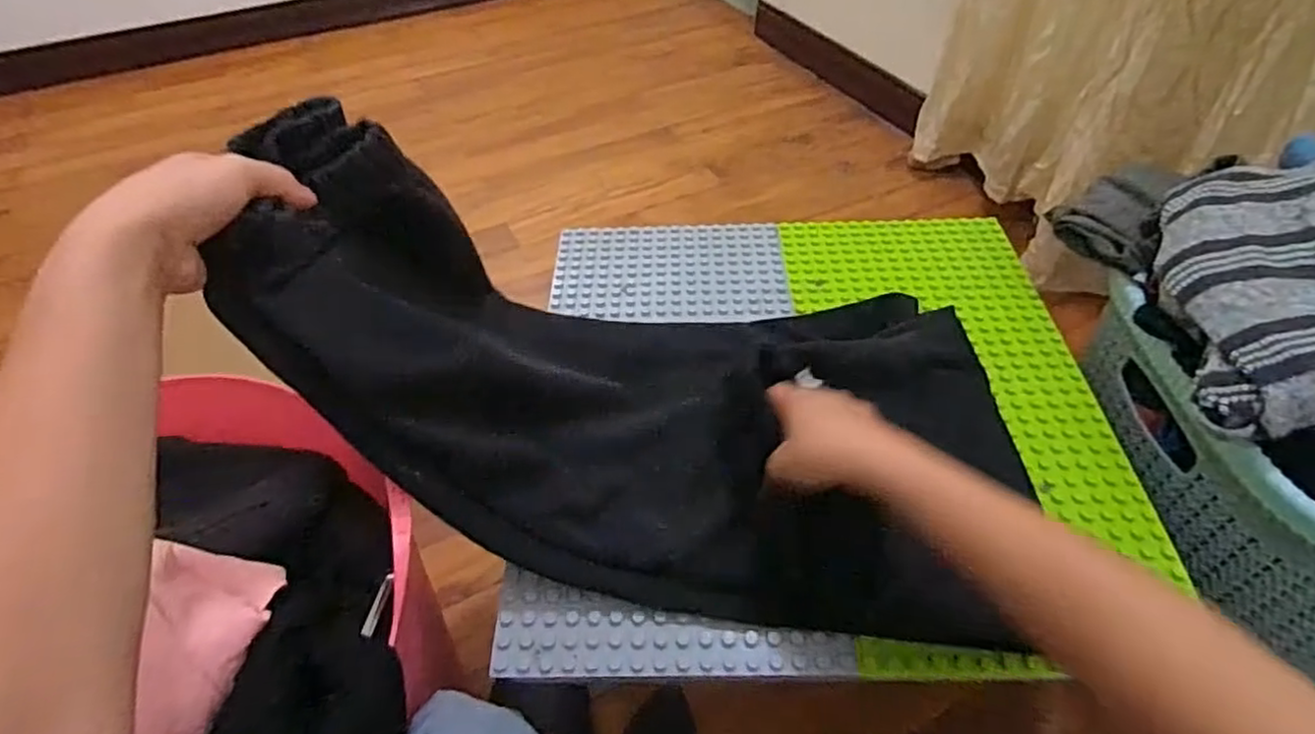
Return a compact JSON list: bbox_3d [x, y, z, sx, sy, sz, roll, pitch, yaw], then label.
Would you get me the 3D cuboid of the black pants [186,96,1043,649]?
[{"bbox_3d":[-0.015,0.031,0.499,0.544,0.172,0.233,20,47,-14],"label":"black pants"}]

